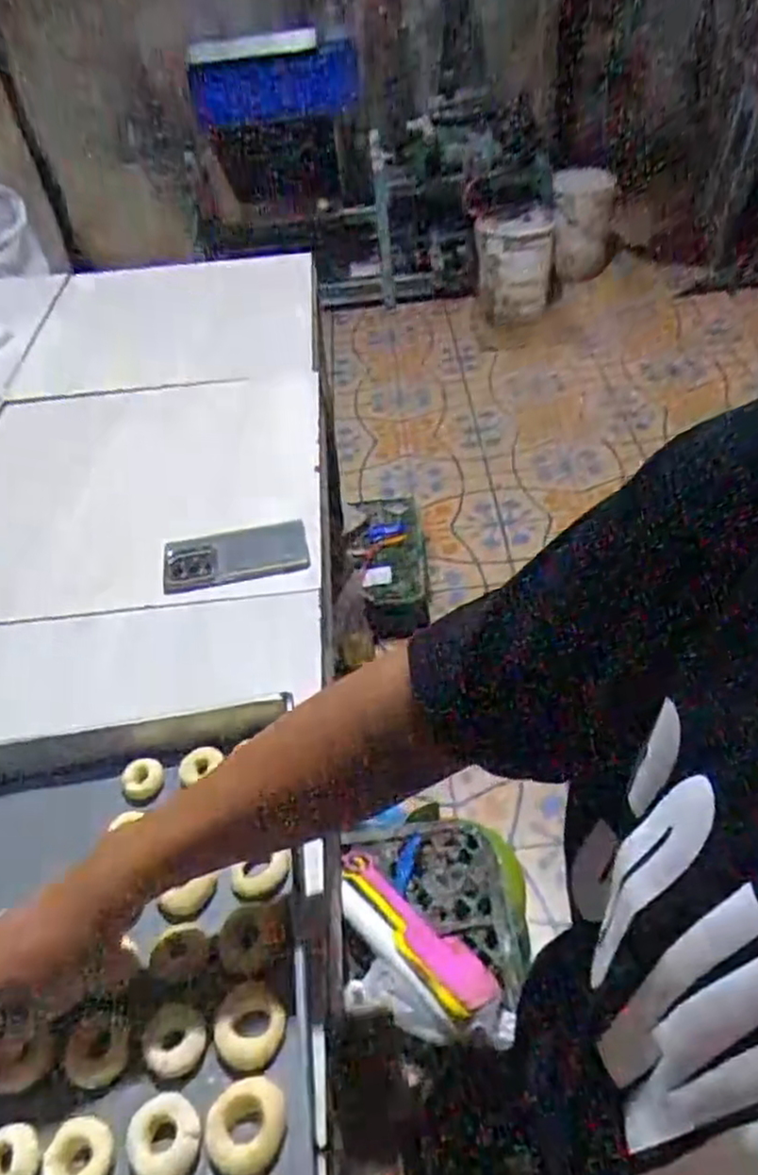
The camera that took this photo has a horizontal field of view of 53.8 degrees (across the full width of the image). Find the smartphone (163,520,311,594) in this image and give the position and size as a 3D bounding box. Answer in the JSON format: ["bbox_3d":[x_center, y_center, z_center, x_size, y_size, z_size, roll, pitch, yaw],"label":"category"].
[{"bbox_3d":[-0.164,-0.040,0.856,0.160,0.014,0.085,-8,51,-7],"label":"smartphone"}]

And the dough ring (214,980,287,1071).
[{"bbox_3d":[-0.085,0.288,0.492,0.042,0.013,0.048,15,49,21],"label":"dough ring"}]

